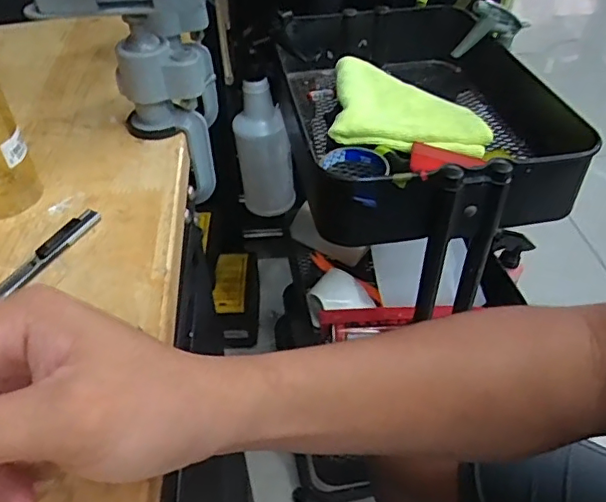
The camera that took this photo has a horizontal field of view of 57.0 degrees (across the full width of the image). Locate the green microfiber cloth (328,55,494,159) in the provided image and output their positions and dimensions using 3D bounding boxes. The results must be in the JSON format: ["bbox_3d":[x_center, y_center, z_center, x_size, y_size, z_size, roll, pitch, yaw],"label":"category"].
[{"bbox_3d":[0.138,-0.197,0.741,0.191,0.034,0.180,3,44,5],"label":"green microfiber cloth"}]

